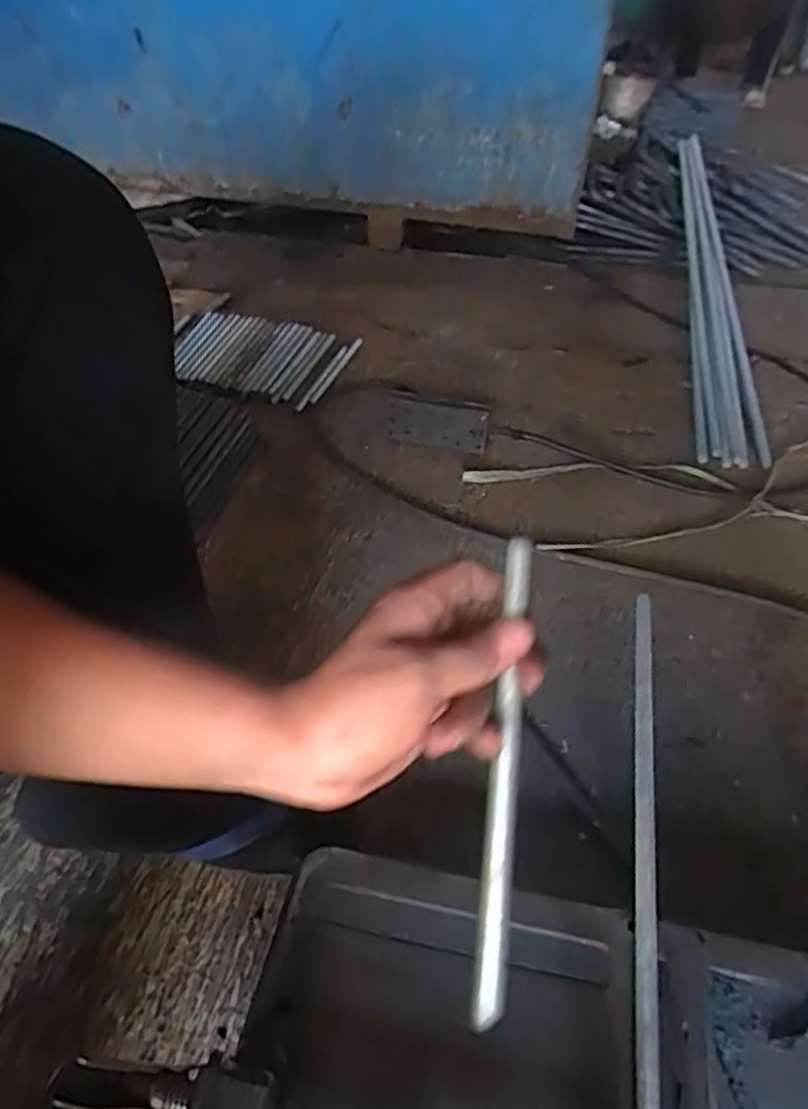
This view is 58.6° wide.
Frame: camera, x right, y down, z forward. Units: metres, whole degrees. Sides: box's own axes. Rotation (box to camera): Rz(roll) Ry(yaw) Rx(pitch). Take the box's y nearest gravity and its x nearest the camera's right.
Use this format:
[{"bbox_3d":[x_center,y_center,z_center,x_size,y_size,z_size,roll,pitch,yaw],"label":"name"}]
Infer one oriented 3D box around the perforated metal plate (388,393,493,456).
[{"bbox_3d":[0.043,-0.174,0.939,0.133,0.022,0.066,13,87,13],"label":"perforated metal plate"}]

